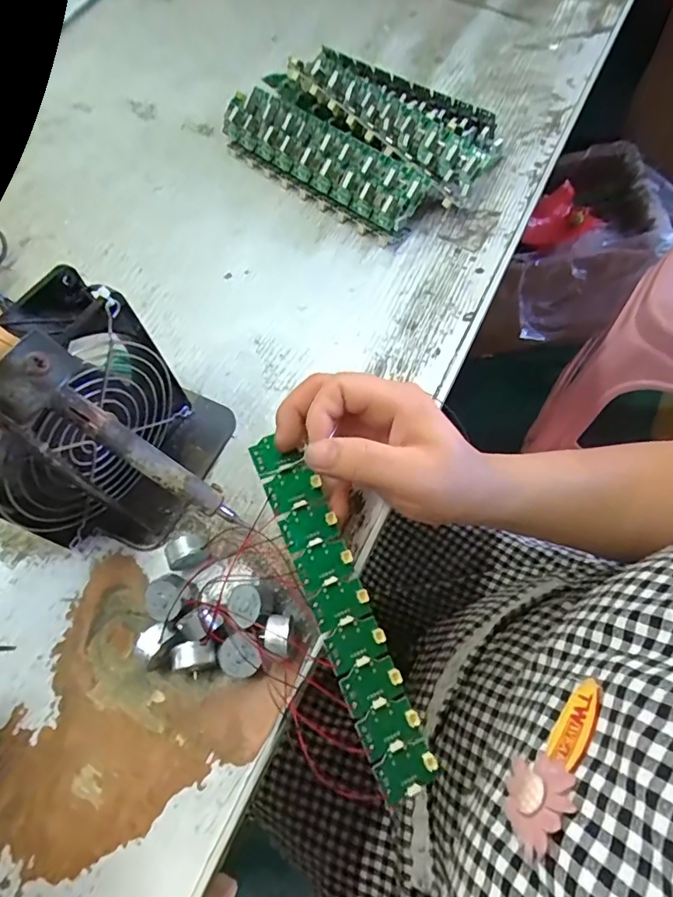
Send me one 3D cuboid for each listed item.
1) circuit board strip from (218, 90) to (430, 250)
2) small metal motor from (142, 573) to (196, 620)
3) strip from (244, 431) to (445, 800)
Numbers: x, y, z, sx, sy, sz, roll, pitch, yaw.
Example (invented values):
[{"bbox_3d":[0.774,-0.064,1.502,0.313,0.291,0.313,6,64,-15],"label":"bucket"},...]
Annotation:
[{"bbox_3d":[-0.019,-0.248,0.430,0.211,0.042,0.053,38,72,18],"label":"circuit board strip"},{"bbox_3d":[-0.098,0.087,0.292,0.026,0.018,0.025,-1,65,2],"label":"small metal motor"},{"bbox_3d":[0.003,0.083,0.268,0.030,0.006,0.192,-23,81,-8],"label":"strip"}]

